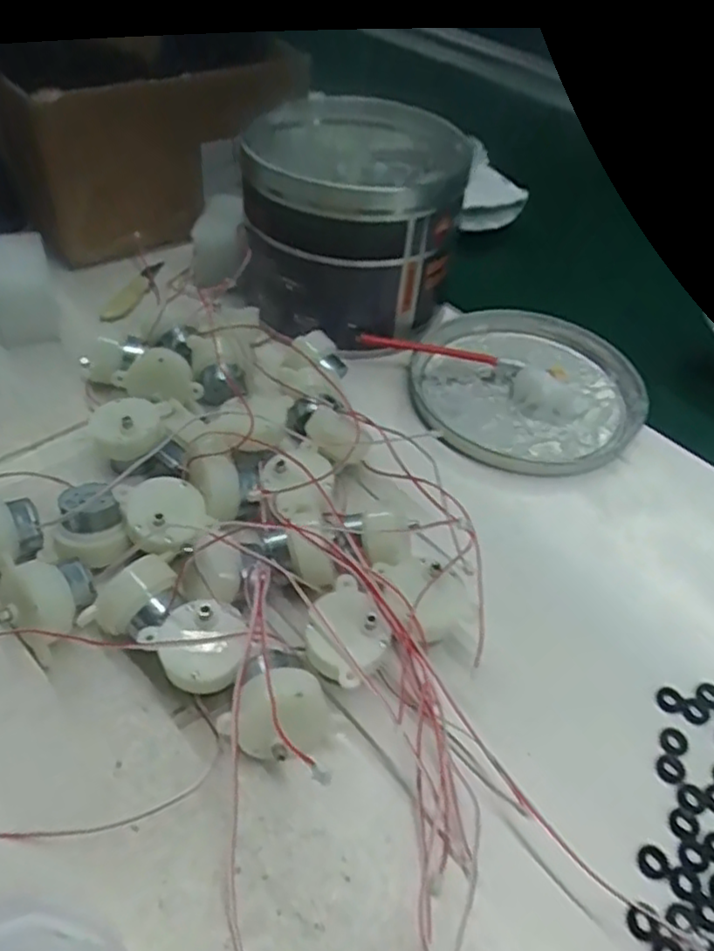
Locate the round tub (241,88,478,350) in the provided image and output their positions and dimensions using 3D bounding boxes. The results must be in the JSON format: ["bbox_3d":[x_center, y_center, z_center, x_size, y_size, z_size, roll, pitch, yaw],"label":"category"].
[{"bbox_3d":[-0.004,-0.159,0.426,0.123,0.113,0.135,5,46,-1],"label":"round tub"}]

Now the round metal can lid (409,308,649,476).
[{"bbox_3d":[0.099,-0.055,0.404,0.127,0.015,0.136,3,46,-3],"label":"round metal can lid"}]

